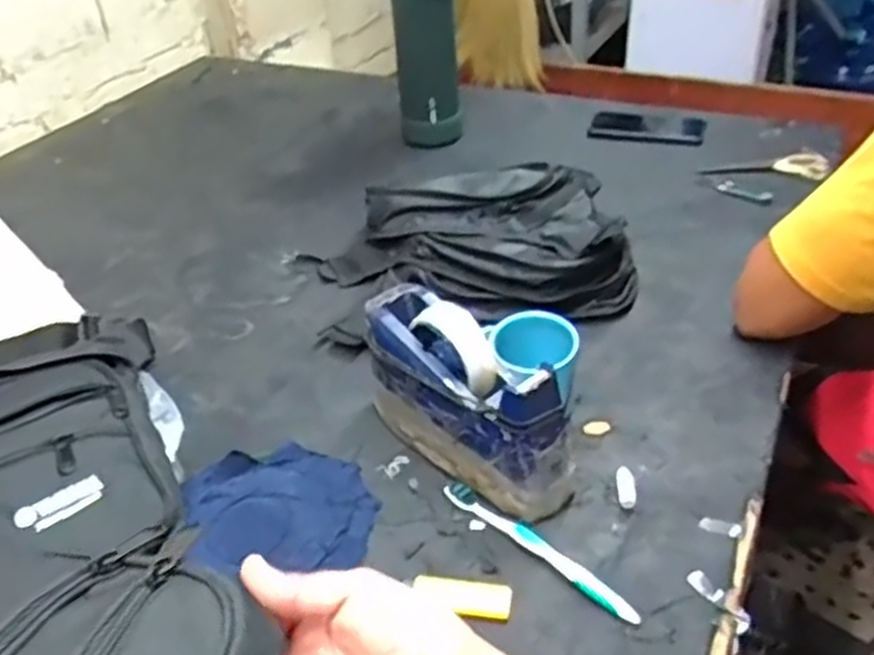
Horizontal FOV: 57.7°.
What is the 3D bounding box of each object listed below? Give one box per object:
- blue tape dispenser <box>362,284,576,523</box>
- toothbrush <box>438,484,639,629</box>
[{"bbox_3d":[0.020,0.057,0.648,0.066,0.125,0.205,-28,43,-29],"label":"blue tape dispenser"},{"bbox_3d":[0.073,0.161,0.592,0.017,0.017,0.180,-33,45,-33],"label":"toothbrush"}]

